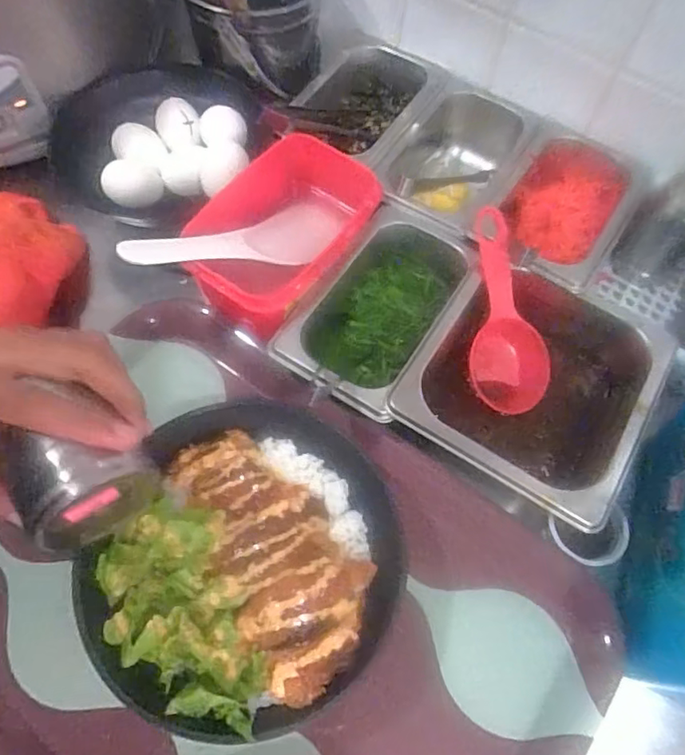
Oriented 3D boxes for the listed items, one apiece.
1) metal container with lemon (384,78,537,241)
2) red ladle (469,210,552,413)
[{"bbox_3d":[0.102,-0.188,0.535,0.104,0.076,0.170,29,65,11],"label":"metal container with lemon"},{"bbox_3d":[0.124,-0.051,0.447,0.052,0.028,0.155,-6,87,-7],"label":"red ladle"}]

